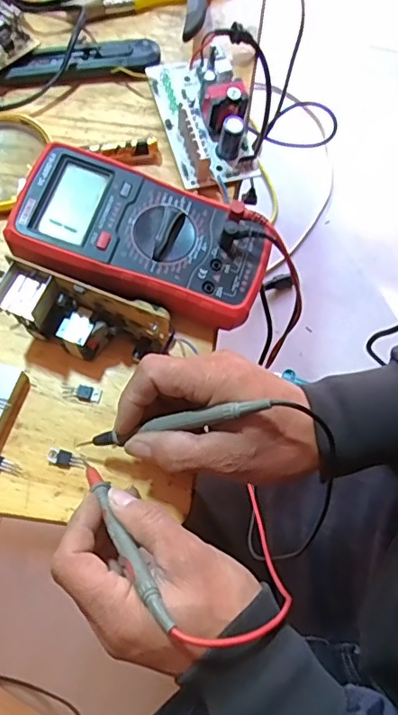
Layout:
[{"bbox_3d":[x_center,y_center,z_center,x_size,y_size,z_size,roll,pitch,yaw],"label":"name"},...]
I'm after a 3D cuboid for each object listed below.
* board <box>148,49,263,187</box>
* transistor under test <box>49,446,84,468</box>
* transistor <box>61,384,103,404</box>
[{"bbox_3d":[0.004,-0.203,0.454,0.067,0.037,0.132,-15,73,-6],"label":"board"},{"bbox_3d":[-0.093,0.071,0.384,0.026,0.004,0.011,20,72,2],"label":"transistor under test"},{"bbox_3d":[-0.085,0.025,0.399,0.028,0.004,0.011,10,72,3],"label":"transistor"}]

